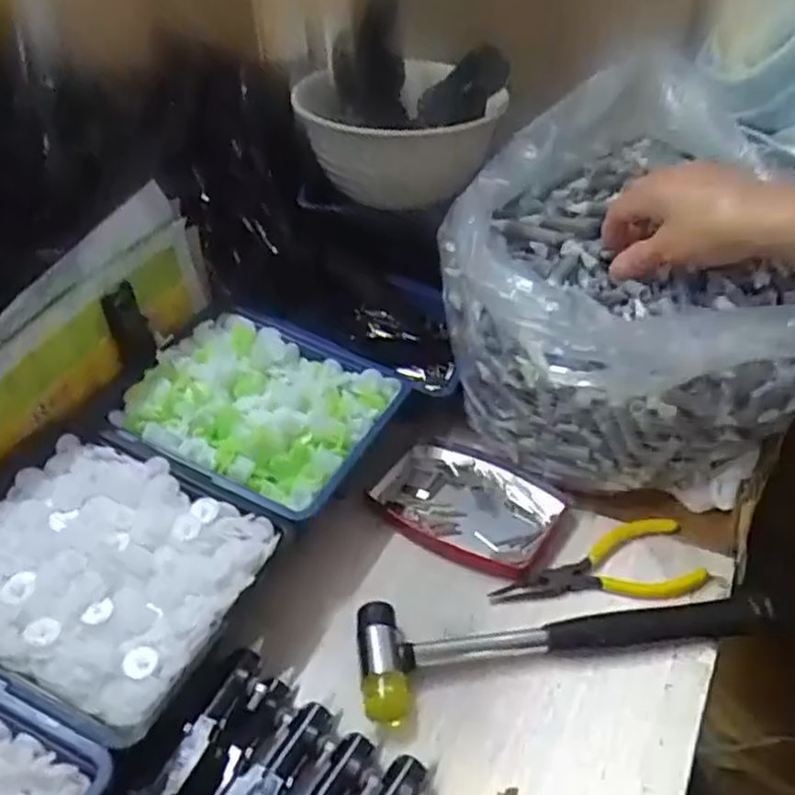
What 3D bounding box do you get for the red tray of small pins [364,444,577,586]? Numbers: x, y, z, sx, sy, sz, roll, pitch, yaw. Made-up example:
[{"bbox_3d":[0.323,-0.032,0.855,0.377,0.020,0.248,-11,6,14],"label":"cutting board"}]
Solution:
[{"bbox_3d":[0.044,0.071,0.485,0.122,0.019,0.084,24,45,28],"label":"red tray of small pins"}]

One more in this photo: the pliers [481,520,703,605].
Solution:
[{"bbox_3d":[0.119,0.100,0.447,0.123,0.012,0.052,-1,39,1],"label":"pliers"}]

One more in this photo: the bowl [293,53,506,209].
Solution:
[{"bbox_3d":[0.019,-0.208,0.570,0.148,0.077,0.154,-1,39,1],"label":"bowl"}]

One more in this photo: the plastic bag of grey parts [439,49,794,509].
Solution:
[{"bbox_3d":[0.150,-0.089,0.497,0.224,0.192,0.256,0,39,1],"label":"plastic bag of grey parts"}]

